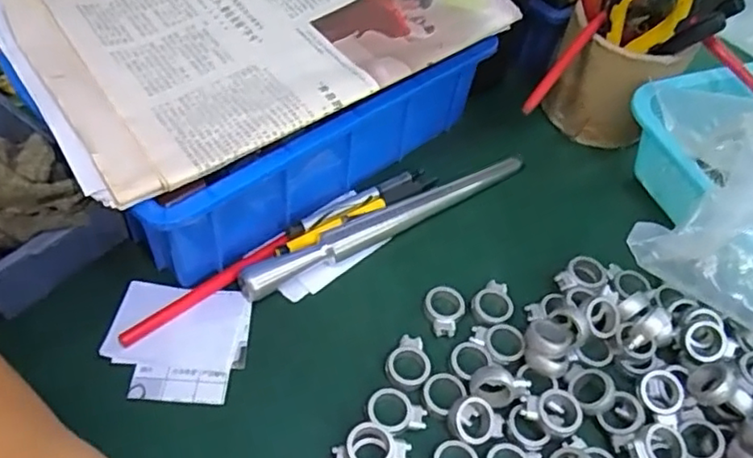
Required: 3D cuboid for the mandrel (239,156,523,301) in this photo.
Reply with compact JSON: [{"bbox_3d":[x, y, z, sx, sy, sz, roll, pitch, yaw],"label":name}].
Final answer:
[{"bbox_3d":[0.013,-0.010,0.431,0.233,0.017,0.020,-27,59,-23],"label":"mandrel"}]

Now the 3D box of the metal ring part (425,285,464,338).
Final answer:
[{"bbox_3d":[0.044,0.052,0.395,0.025,0.005,0.034,2,52,-4],"label":"metal ring part"}]

